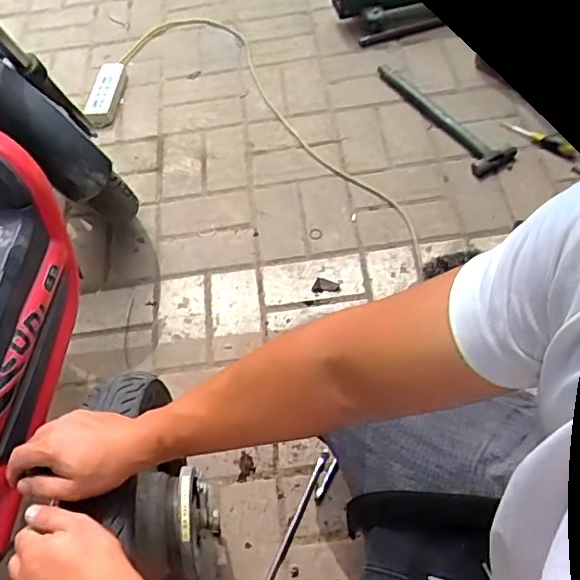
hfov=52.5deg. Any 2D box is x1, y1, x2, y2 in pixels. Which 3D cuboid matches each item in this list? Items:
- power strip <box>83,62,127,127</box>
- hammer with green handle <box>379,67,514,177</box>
[{"bbox_3d":[-0.443,-0.471,1.414,0.071,0.044,0.164,10,74,11],"label":"power strip"},{"bbox_3d":[0.287,-0.333,1.142,0.080,0.034,0.327,-39,74,-19],"label":"hammer with green handle"}]

